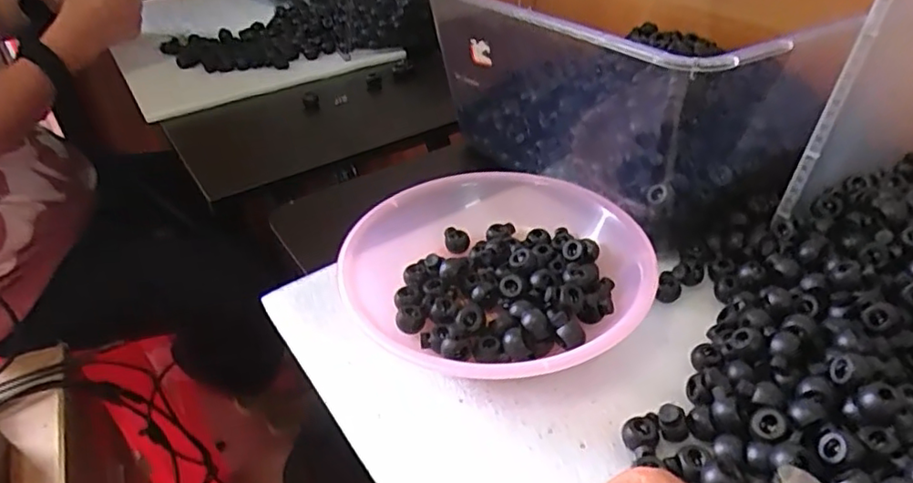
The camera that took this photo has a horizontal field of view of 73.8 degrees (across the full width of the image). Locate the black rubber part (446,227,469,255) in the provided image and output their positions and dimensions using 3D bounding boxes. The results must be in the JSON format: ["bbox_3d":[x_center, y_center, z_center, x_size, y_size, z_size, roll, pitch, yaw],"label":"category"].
[{"bbox_3d":[0.001,-0.001,0.439,0.017,0.014,0.016,-4,37,0],"label":"black rubber part"}]

